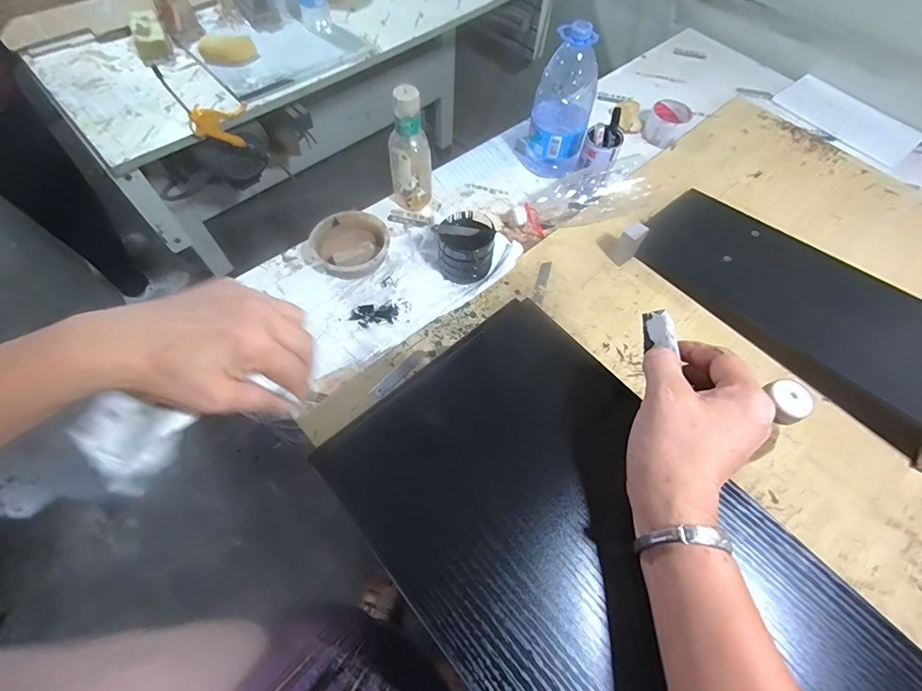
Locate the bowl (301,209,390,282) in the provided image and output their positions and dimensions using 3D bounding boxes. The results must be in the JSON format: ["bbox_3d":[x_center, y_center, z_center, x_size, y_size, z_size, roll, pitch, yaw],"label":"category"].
[{"bbox_3d":[-0.190,-0.170,0.715,0.129,0.036,0.123,1,63,-3],"label":"bowl"}]

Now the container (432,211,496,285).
[{"bbox_3d":[0.004,-0.166,0.695,0.093,0.089,0.095,-1,63,-4],"label":"container"}]

